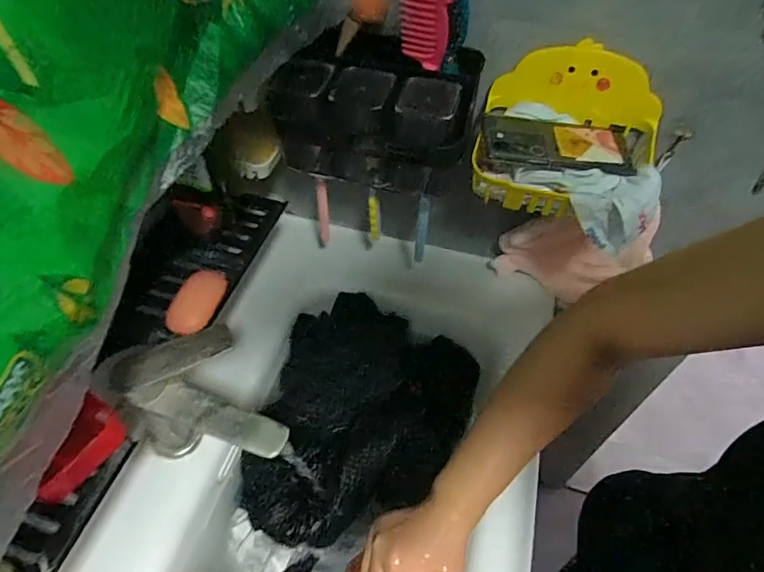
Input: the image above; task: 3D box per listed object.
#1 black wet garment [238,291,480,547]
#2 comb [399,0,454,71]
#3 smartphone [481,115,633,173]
[{"bbox_3d":[-0.032,0.175,0.678,0.288,0.059,0.351,19,53,14],"label":"black wet garment"},{"bbox_3d":[0.042,-0.270,0.482,0.053,0.130,0.014,14,74,10],"label":"comb"},{"bbox_3d":[0.195,-0.163,0.551,0.163,0.015,0.074,10,59,-1],"label":"smartphone"}]

